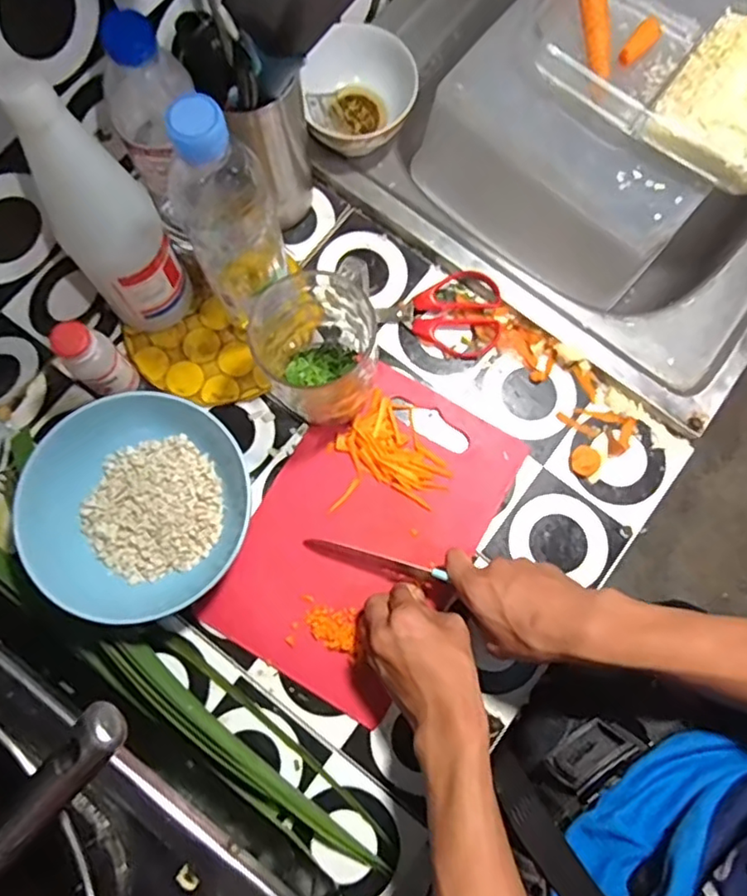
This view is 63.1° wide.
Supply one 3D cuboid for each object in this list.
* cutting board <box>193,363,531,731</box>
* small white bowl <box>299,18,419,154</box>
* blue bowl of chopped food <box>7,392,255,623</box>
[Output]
[{"bbox_3d":[-0.005,0.068,0.526,0.177,0.016,0.274,31,79,5],"label":"cutting board"},{"bbox_3d":[-0.014,-0.326,0.574,0.105,0.069,0.114,0,78,-2],"label":"small white bowl"},{"bbox_3d":[-0.184,0.044,0.492,0.165,0.074,0.165,0,78,-2],"label":"blue bowl of chopped food"}]

